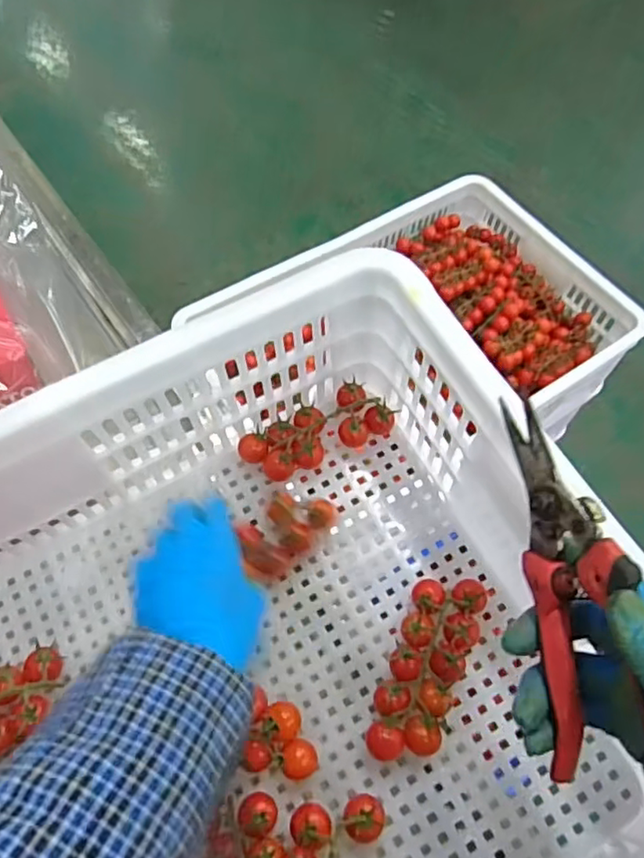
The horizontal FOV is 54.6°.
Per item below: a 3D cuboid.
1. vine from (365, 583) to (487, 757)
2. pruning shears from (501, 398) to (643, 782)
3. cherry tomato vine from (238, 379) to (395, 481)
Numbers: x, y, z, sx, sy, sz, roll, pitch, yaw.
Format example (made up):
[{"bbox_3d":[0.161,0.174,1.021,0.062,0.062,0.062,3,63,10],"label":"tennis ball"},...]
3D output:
[{"bbox_3d":[0.072,0.164,0.432,0.048,0.027,0.126,22,62,9],"label":"vine"},{"bbox_3d":[0.114,0.071,0.279,0.026,0.055,0.172,-4,77,-6],"label":"pruning shears"},{"bbox_3d":[-0.004,0.001,0.509,0.122,0.033,0.045,-21,64,-15],"label":"cherry tomato vine"}]

